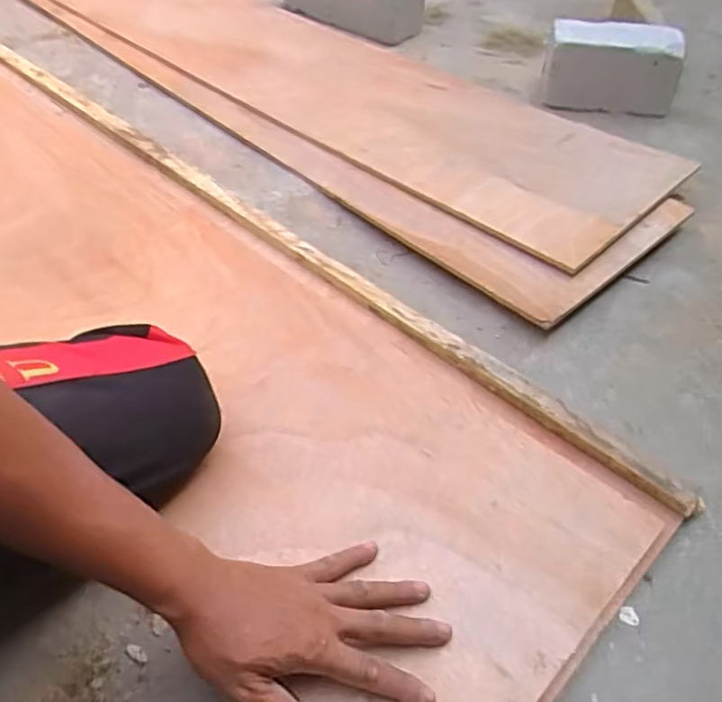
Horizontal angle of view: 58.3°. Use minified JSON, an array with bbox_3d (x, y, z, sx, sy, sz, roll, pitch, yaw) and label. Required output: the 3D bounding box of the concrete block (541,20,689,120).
[{"bbox_3d":[0.429,-0.489,1.118,0.205,0.126,0.127,6,50,6],"label":"concrete block"}]

